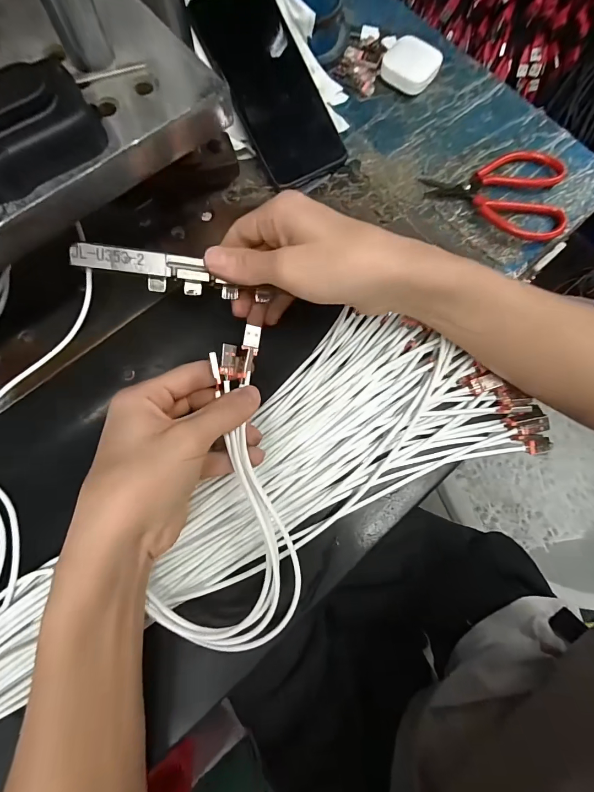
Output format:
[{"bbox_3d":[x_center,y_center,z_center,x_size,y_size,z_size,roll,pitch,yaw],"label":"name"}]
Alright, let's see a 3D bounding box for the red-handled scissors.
[{"bbox_3d":[0.177,-0.182,0.332,0.126,0.020,0.073,11,76,2],"label":"red-handled scissors"}]

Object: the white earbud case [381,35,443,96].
[{"bbox_3d":[0.109,-0.314,0.361,0.050,0.019,0.048,33,78,7],"label":"white earbud case"}]

